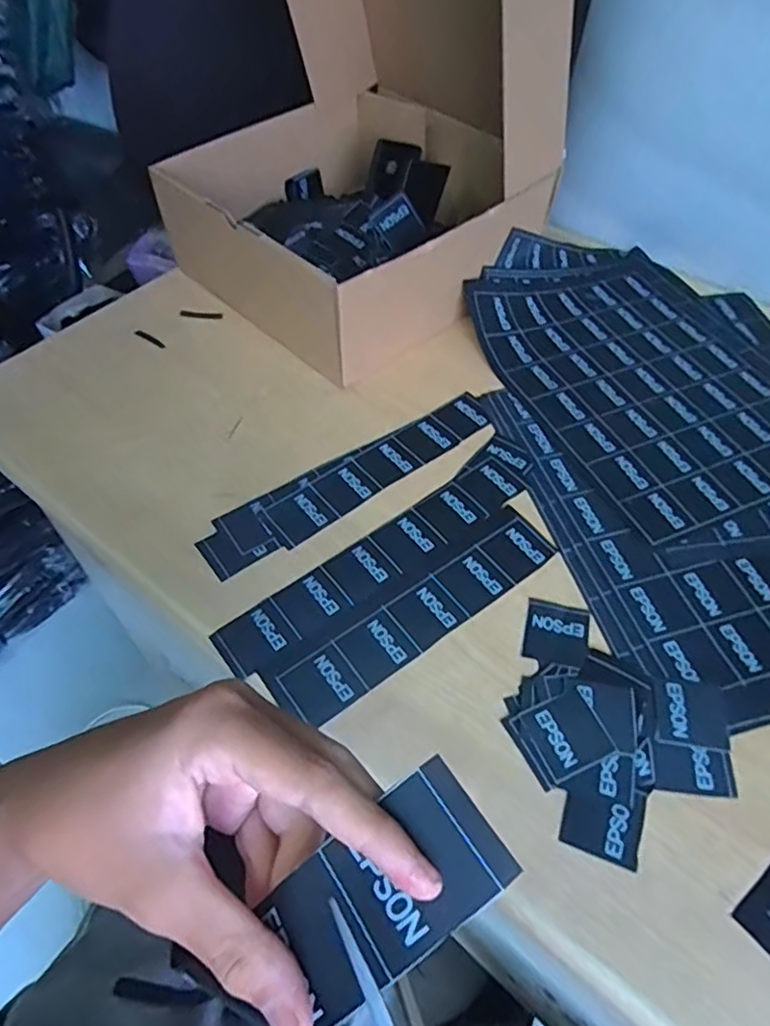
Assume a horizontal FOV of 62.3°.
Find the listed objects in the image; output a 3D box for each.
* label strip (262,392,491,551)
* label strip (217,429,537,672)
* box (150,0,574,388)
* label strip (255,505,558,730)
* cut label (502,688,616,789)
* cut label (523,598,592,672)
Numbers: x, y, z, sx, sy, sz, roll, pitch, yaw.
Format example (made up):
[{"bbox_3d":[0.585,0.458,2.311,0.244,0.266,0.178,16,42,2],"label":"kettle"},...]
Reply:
[{"bbox_3d":[-0.001,-0.039,0.490,0.200,0.004,0.040,-33,58,-22],"label":"label strip"},{"bbox_3d":[0.005,0.024,0.442,0.261,0.005,0.046,-35,59,-23],"label":"label strip"},{"bbox_3d":[-0.018,-0.354,0.524,0.271,0.335,0.287,37,62,26],"label":"box"},{"bbox_3d":[0.022,0.061,0.412,0.206,0.004,0.052,-31,58,-21],"label":"label strip"},{"bbox_3d":[0.099,0.125,0.358,0.048,0.004,0.042,-21,55,-15],"label":"cut label"},{"bbox_3d":[0.108,0.077,0.399,0.040,0.004,0.045,11,53,10],"label":"cut label"}]

